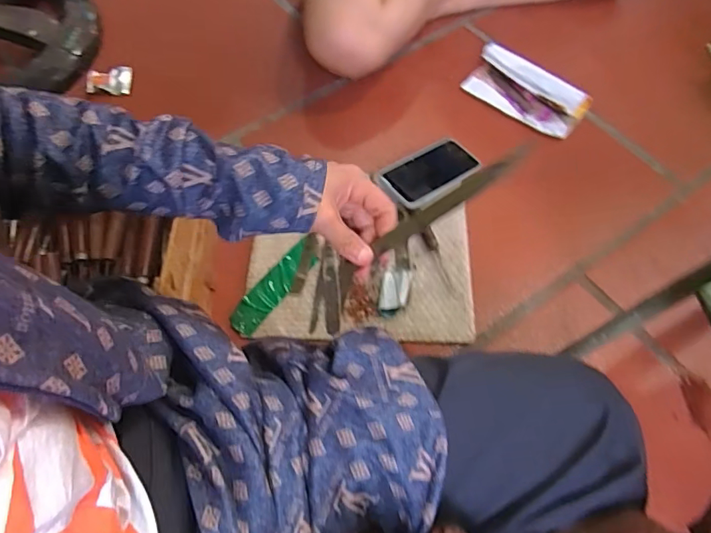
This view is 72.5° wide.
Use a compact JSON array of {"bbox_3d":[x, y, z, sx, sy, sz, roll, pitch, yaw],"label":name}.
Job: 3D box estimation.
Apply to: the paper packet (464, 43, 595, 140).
[{"bbox_3d":[0.288,-0.299,0.826,0.207,0.021,0.113,38,70,20],"label":"paper packet"}]

